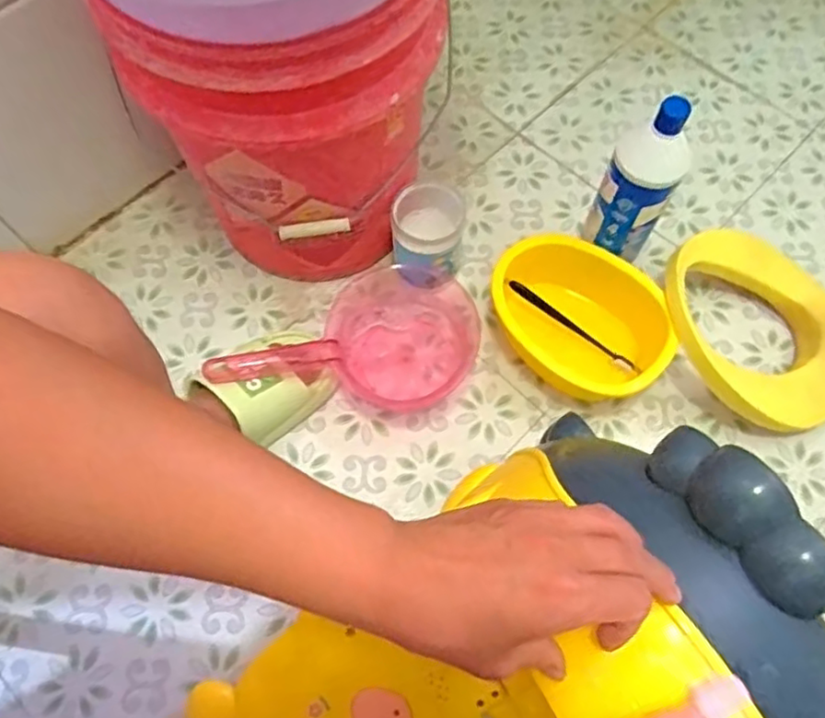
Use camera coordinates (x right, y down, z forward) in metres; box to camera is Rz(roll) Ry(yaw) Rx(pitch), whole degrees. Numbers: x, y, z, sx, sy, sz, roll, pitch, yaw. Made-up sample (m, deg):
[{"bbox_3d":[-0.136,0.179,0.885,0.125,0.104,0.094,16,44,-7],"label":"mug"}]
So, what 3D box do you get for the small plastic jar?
[{"bbox_3d":[0.019,-0.145,0.780,0.087,0.117,0.089,-6,68,-3],"label":"small plastic jar"}]

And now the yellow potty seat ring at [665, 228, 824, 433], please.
[{"bbox_3d":[0.400,-0.041,0.730,0.181,0.035,0.248,-44,89,-11],"label":"yellow potty seat ring"}]

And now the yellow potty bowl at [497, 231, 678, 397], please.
[{"bbox_3d":[0.196,-0.045,0.749,0.144,0.090,0.203,-40,73,-15],"label":"yellow potty bowl"}]

